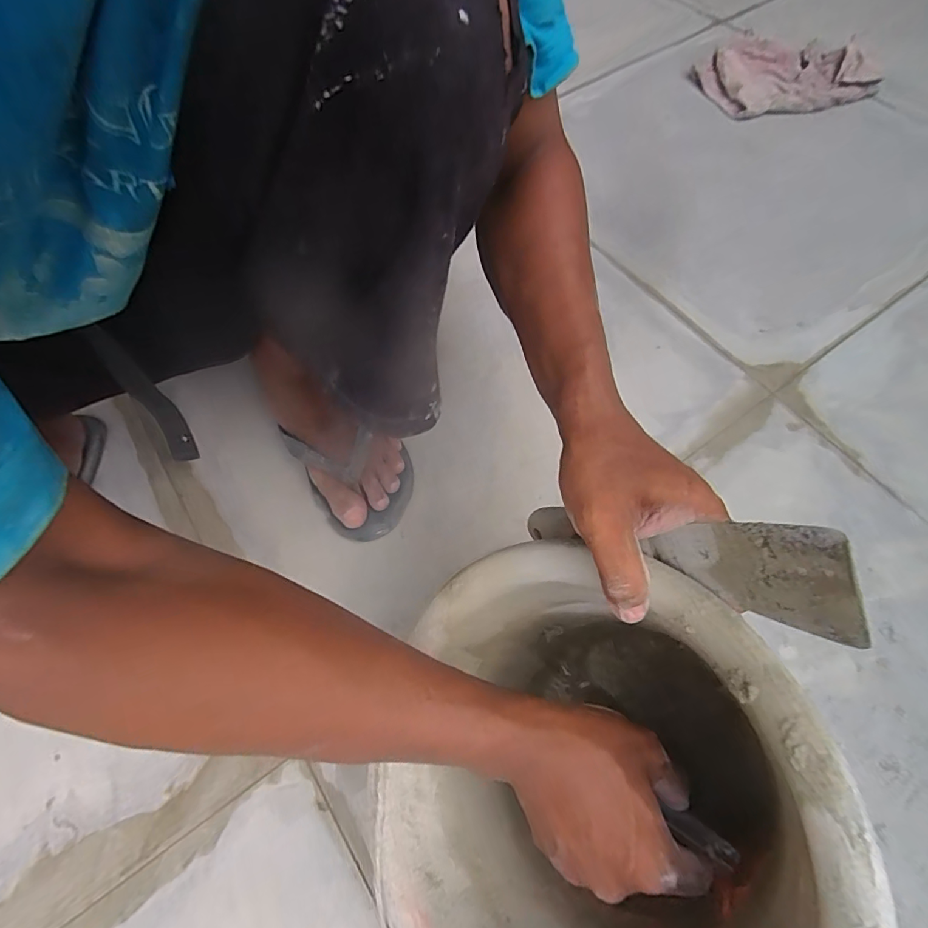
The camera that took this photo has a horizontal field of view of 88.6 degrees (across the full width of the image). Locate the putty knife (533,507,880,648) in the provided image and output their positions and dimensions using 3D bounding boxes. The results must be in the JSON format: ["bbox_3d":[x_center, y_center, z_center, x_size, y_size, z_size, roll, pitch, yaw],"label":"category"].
[{"bbox_3d":[0.105,0.042,0.237,0.014,0.157,0.045,-26,102,-25],"label":"putty knife"}]

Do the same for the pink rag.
[{"bbox_3d":[0.504,-0.635,0.762,0.245,0.045,0.191,-21,67,-9],"label":"pink rag"}]

